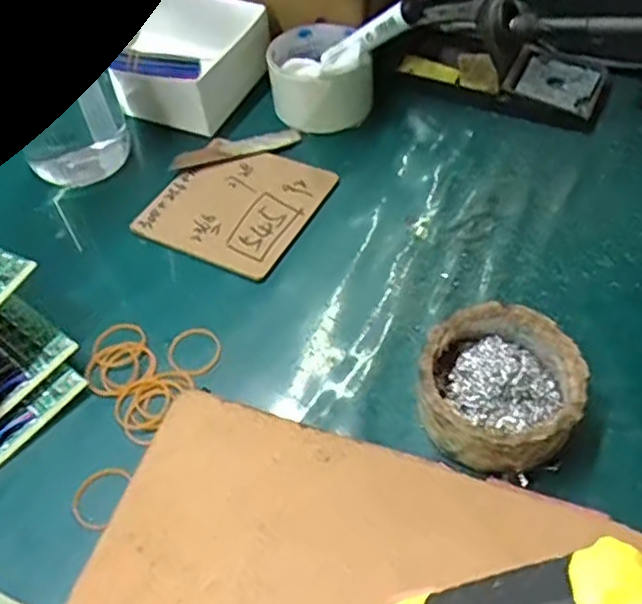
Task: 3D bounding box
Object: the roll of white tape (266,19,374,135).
[{"bbox_3d":[-0.001,-0.188,0.535,0.080,0.053,0.096,-4,51,1],"label":"roll of white tape"}]

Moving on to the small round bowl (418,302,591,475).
[{"bbox_3d":[0.093,0.046,0.349,0.079,0.040,0.084,-2,51,2],"label":"small round bowl"}]

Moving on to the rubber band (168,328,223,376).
[{"bbox_3d":[-0.076,0.029,0.396,0.031,0.004,0.037,-16,52,-9],"label":"rubber band"}]

